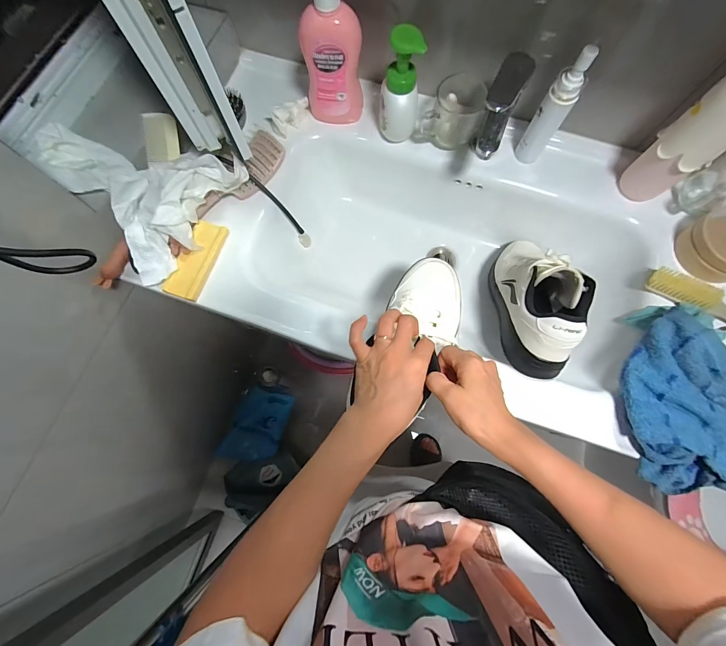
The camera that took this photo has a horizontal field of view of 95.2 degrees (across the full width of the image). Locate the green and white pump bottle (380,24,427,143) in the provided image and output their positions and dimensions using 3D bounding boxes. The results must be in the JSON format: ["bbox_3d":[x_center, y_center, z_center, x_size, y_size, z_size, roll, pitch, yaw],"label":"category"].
[{"bbox_3d":[0.059,-0.360,0.511,0.059,0.150,0.047,6,75,2],"label":"green and white pump bottle"}]

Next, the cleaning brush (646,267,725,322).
[{"bbox_3d":[0.545,-0.010,0.498,0.223,0.036,0.036,37,79,10],"label":"cleaning brush"}]

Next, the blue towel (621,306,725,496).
[{"bbox_3d":[0.451,0.097,0.457,0.158,0.062,0.259,18,76,5],"label":"blue towel"}]

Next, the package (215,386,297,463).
[{"bbox_3d":[-0.352,0.359,1.164,0.036,0.245,0.254,21,86,34],"label":"package"}]

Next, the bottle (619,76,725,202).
[{"bbox_3d":[0.467,-0.253,0.474,0.074,0.215,0.074,-33,77,-7],"label":"bottle"}]

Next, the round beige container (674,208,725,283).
[{"bbox_3d":[0.556,-0.117,0.513,0.103,0.057,0.106,-28,77,-6],"label":"round beige container"}]

